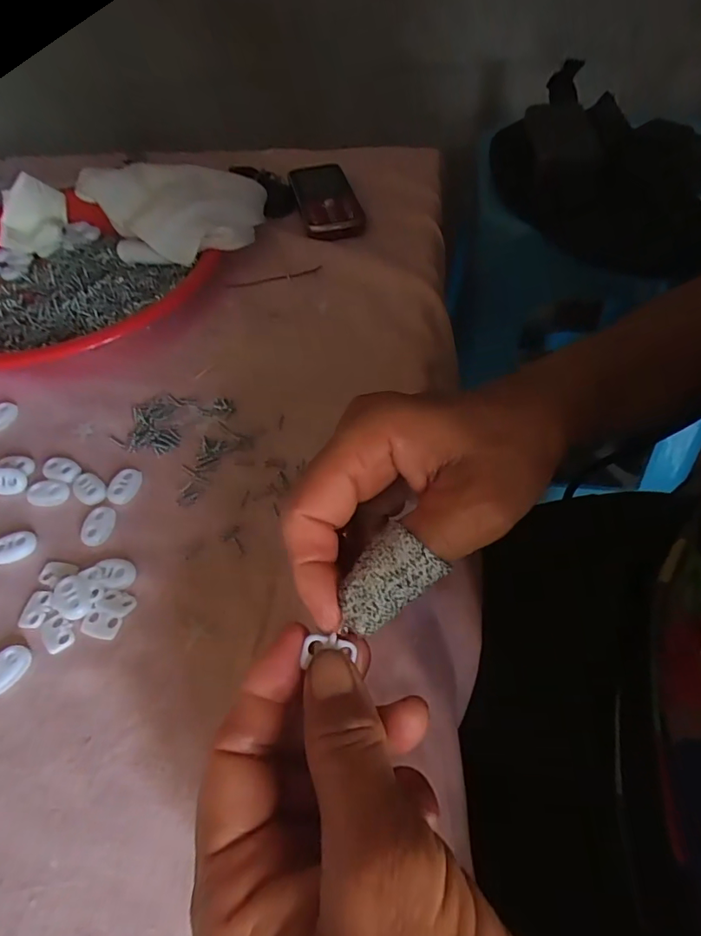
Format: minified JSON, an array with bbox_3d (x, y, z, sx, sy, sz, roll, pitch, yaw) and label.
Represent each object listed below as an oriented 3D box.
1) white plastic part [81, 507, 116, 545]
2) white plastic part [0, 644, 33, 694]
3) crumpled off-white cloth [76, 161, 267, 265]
[{"bbox_3d":[-0.132,0.030,0.267,0.015,0.004,0.022,5,53,6],"label":"white plastic part"},{"bbox_3d":[-0.151,0.088,0.223,0.013,0.007,0.022,27,58,21],"label":"white plastic part"},{"bbox_3d":[-0.138,-0.199,0.401,0.134,0.020,0.081,1,78,-7],"label":"crumpled off-white cloth"}]

